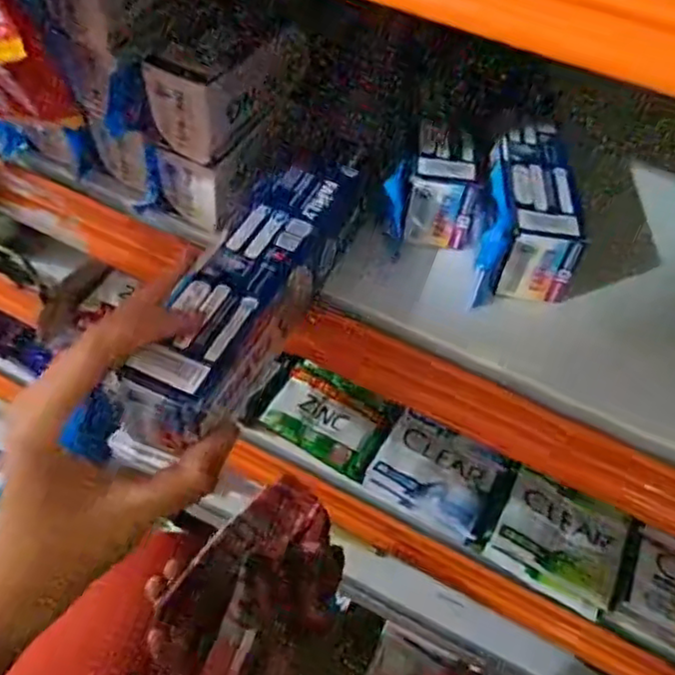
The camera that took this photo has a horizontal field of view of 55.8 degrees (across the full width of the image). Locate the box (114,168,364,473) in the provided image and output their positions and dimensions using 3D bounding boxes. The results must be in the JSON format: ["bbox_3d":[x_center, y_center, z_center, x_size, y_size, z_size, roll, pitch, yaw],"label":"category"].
[{"bbox_3d":[-0.042,-0.020,0.294,0.049,0.041,0.177,22,56,11],"label":"box"}]

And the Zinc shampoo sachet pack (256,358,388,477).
[{"bbox_3d":[-0.007,0.061,0.510,0.088,0.011,0.070,27,55,14],"label":"Zinc shampoo sachet pack"}]

